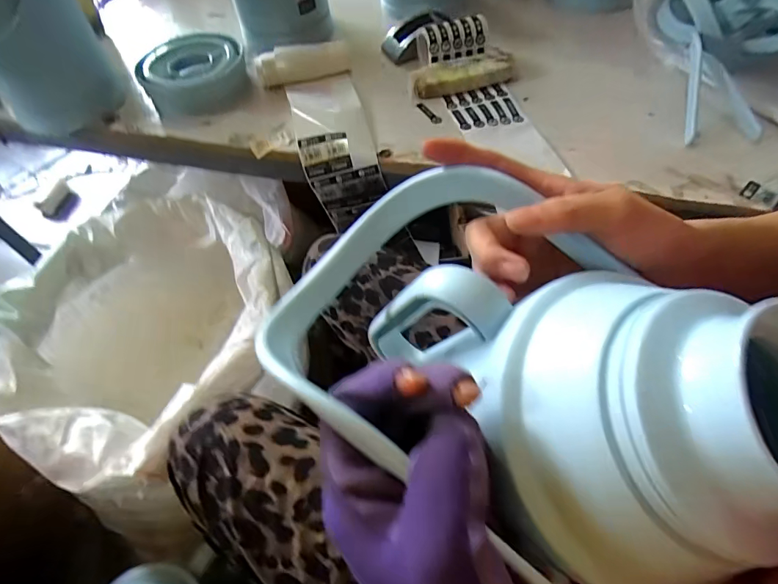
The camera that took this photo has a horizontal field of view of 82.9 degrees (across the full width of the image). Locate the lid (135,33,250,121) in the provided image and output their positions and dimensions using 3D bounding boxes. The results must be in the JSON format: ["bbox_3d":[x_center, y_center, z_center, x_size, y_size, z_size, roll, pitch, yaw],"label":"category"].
[{"bbox_3d":[-0.302,-0.339,0.687,0.151,0.055,0.151,-2,56,3],"label":"lid"}]

